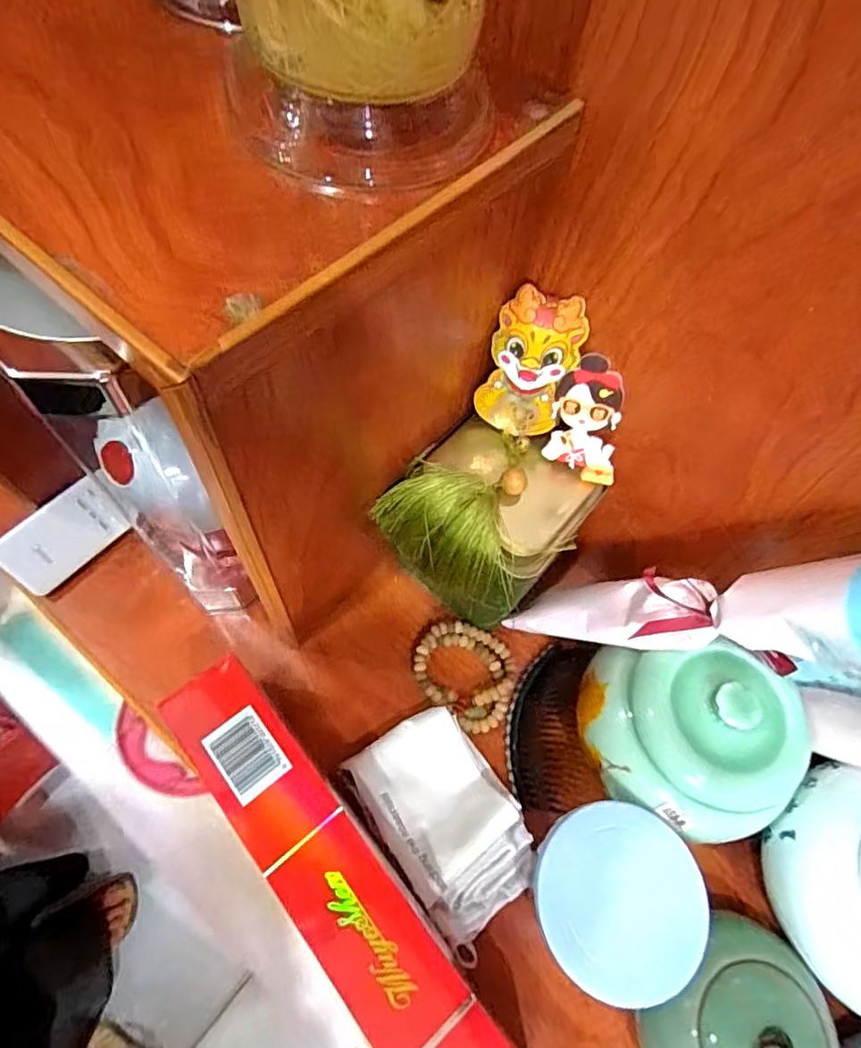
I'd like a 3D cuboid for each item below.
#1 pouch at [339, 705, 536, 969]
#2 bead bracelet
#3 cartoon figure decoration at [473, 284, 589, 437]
[{"bbox_3d":[0.012,0.189,0.374,0.079,0.043,0.129,-34,72,-16],"label":"pouch"},{"bbox_3d":[0.026,0.107,0.425,0.076,0.016,0.066,35,70,12],"label":"bead bracelet"},{"bbox_3d":[0.055,-0.085,0.326,0.047,0.086,0.013,16,45,3],"label":"cartoon figure decoration"}]

